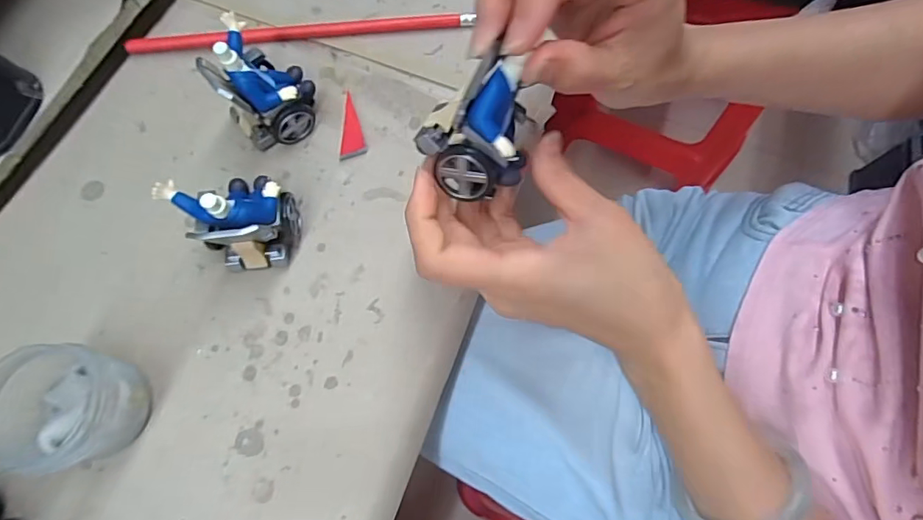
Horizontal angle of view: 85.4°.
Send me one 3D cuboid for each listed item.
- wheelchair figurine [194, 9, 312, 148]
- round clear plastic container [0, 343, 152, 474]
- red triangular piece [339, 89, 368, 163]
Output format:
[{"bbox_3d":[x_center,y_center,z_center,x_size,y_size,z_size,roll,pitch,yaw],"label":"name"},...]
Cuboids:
[{"bbox_3d":[-0.115,-0.102,0.285,0.049,0.060,0.055,-34,75,-12],"label":"wheelchair figurine"},{"bbox_3d":[-0.182,0.069,0.232,0.048,0.049,0.053,4,71,0],"label":"round clear plastic container"},{"bbox_3d":[-0.071,-0.083,0.309,0.017,0.004,0.042,-17,73,-7],"label":"red triangular piece"}]

